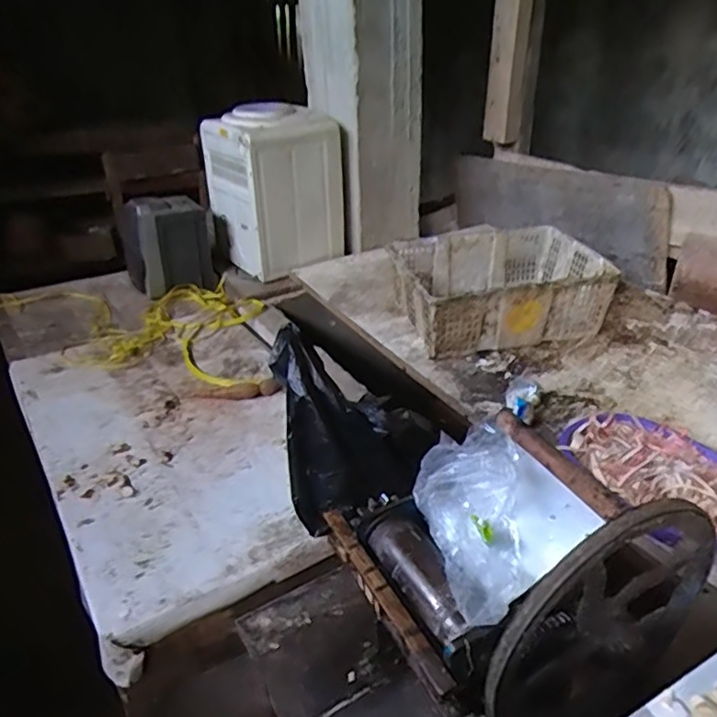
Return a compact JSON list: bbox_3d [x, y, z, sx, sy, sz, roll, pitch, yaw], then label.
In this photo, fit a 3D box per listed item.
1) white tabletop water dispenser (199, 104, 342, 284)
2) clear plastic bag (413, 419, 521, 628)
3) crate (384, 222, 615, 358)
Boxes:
[{"bbox_3d":[-0.255,-0.522,1.833,0.320,0.411,0.320,-21,36,-29],"label":"white tabletop water dispenser"},{"bbox_3d":[0.105,0.158,0.591,0.102,0.074,0.195,4,32,9],"label":"clear plastic bag"},{"bbox_3d":[0.333,-0.188,1.489,0.463,0.133,0.369,-7,31,-9],"label":"crate"}]

